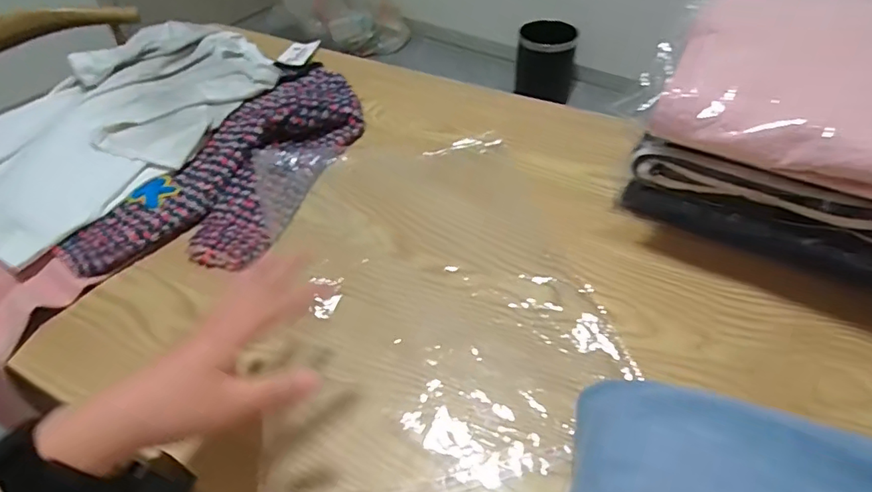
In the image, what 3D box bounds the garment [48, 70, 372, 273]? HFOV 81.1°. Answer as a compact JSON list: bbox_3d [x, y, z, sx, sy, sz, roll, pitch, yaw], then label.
[{"bbox_3d":[-0.213,-0.099,0.580,0.179,0.050,0.389,20,51,21],"label":"garment"}]

